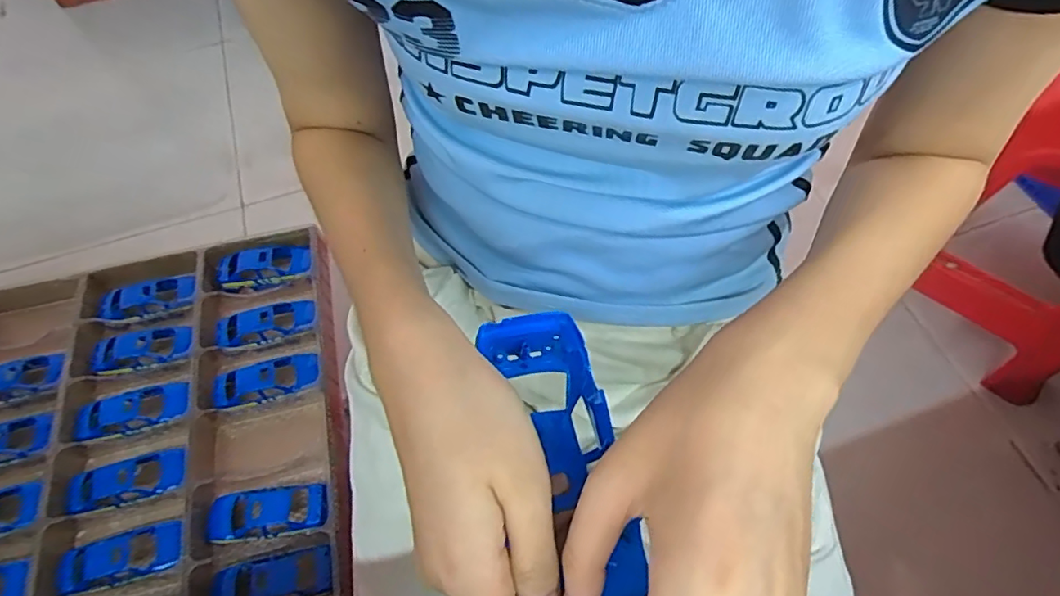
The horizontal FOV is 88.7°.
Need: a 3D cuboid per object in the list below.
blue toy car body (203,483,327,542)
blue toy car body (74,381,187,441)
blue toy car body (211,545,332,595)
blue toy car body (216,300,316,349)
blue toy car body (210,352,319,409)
[{"bbox_3d":[-0.285,0.232,0.589,0.129,0.025,0.050,-9,61,-4],"label":"blue toy car body"},{"bbox_3d":[-0.471,0.131,0.645,0.112,0.025,0.049,-16,62,-8],"label":"blue toy car body"},{"bbox_3d":[-0.271,0.293,0.560,0.139,0.032,0.044,-18,65,7],"label":"blue toy car body"},{"bbox_3d":[-0.340,0.032,0.700,0.125,0.030,0.053,-13,61,-6],"label":"blue toy car body"},{"bbox_3d":[-0.322,0.101,0.664,0.123,0.022,0.050,-13,61,-6],"label":"blue toy car body"}]

